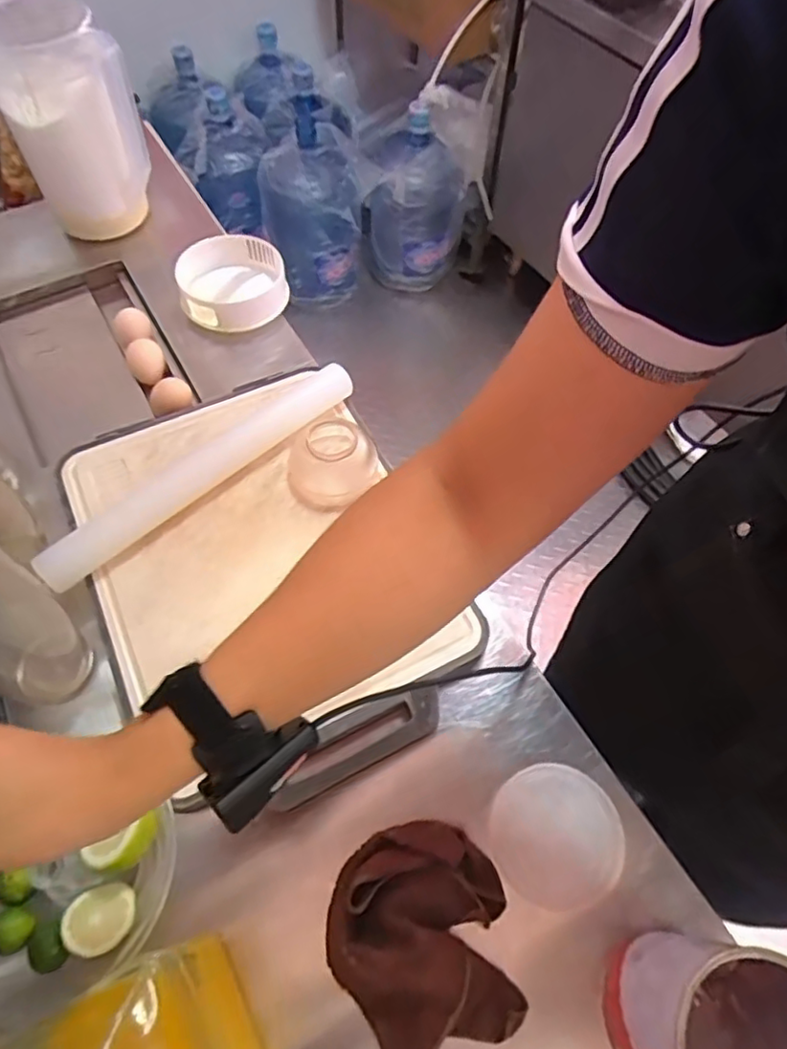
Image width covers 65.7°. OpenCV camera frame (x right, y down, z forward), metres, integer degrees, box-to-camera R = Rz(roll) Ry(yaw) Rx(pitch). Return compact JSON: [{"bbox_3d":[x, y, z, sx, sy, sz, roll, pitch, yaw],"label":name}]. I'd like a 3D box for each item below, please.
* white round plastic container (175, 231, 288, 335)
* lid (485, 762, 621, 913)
[{"bbox_3d":[-0.197,-0.295,0.755,0.123,0.071,0.125,1,60,-1],"label":"white round plastic container"},{"bbox_3d":[0.127,0.244,0.480,0.099,0.014,0.096,1,60,-1],"label":"lid"}]

